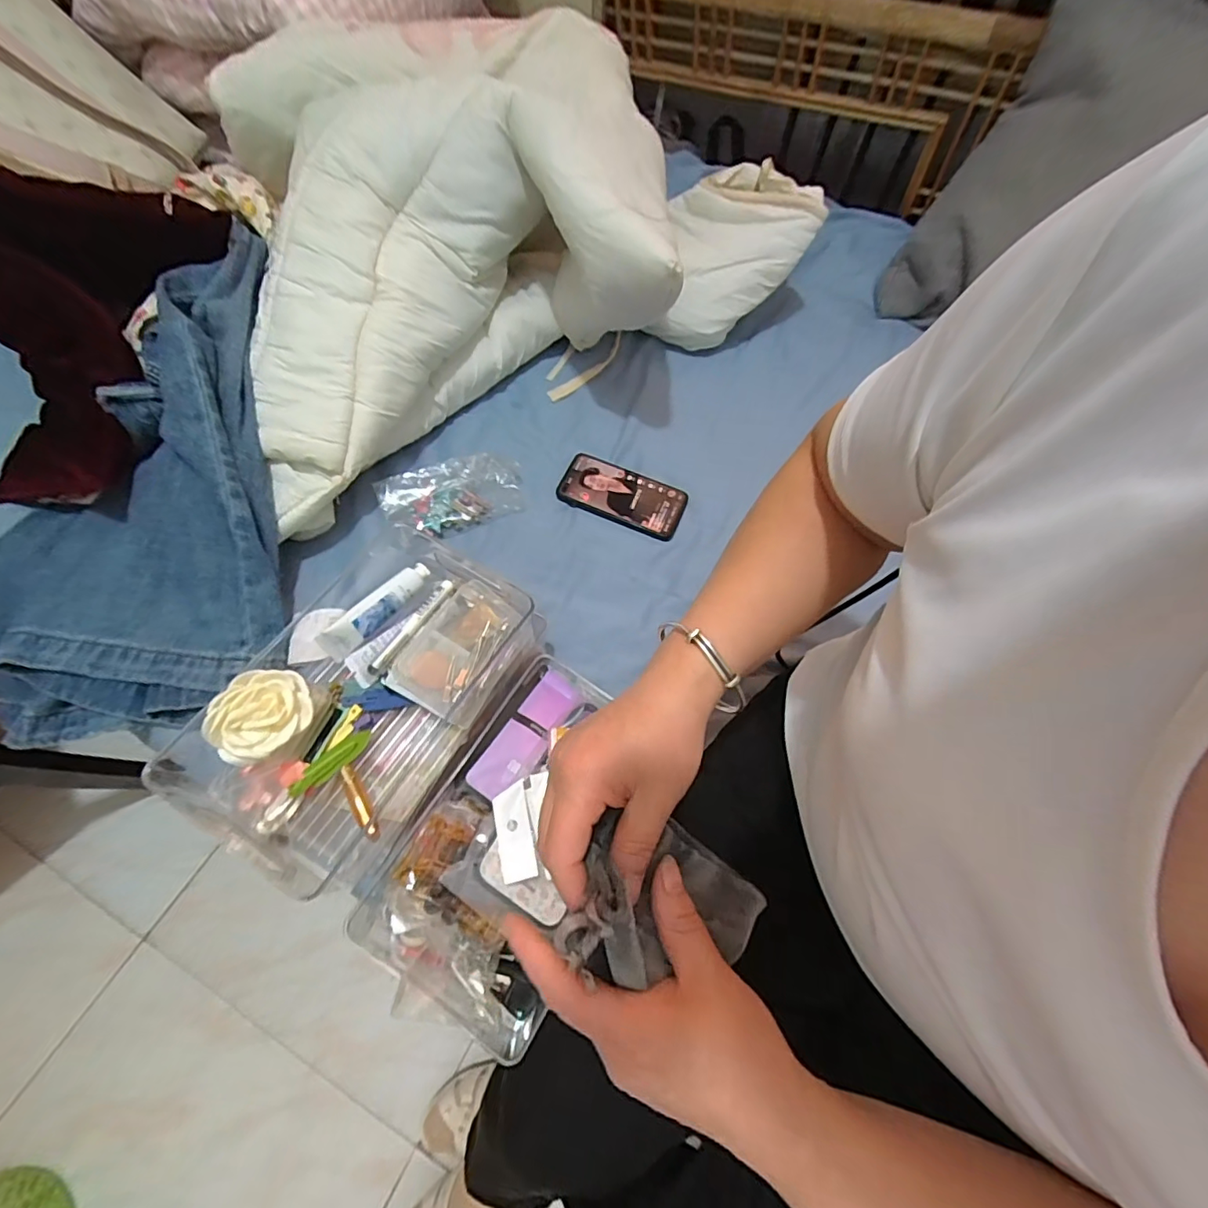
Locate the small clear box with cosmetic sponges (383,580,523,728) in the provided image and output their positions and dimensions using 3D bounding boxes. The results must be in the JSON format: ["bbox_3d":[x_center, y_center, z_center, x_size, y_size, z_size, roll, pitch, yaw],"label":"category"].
[{"bbox_3d":[-0.124,0.037,0.462,0.069,0.031,0.119,25,67,8],"label":"small clear box with cosmetic sponges"}]

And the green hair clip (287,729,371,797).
[{"bbox_3d":[-0.214,0.126,0.416,0.018,0.012,0.067,41,58,14],"label":"green hair clip"}]

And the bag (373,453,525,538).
[{"bbox_3d":[-0.172,-0.125,0.607,0.154,0.030,0.078,-22,69,-12],"label":"bag"}]

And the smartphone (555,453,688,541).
[{"bbox_3d":[0.023,-0.131,0.635,0.147,0.015,0.074,21,66,6],"label":"smartphone"}]

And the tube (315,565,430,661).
[{"bbox_3d":[-0.200,0.003,0.466,0.019,0.026,0.109,36,69,13],"label":"tube"}]

